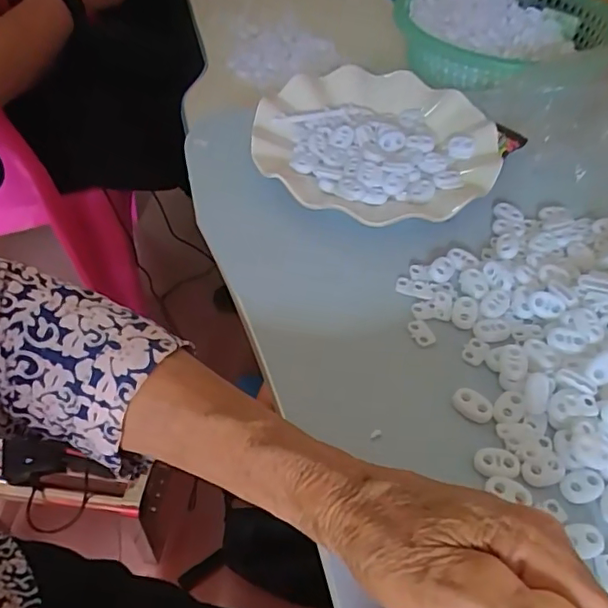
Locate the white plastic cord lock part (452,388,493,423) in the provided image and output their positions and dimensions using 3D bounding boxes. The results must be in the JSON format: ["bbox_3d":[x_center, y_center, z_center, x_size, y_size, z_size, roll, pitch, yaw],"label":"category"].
[{"bbox_3d":[0.092,0.054,0.305,0.021,0.007,0.013,36,57,25],"label":"white plastic cord lock part"}]

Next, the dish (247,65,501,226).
[{"bbox_3d":[0.054,-0.123,0.425,0.174,0.019,0.176,1,49,-1],"label":"dish"}]

